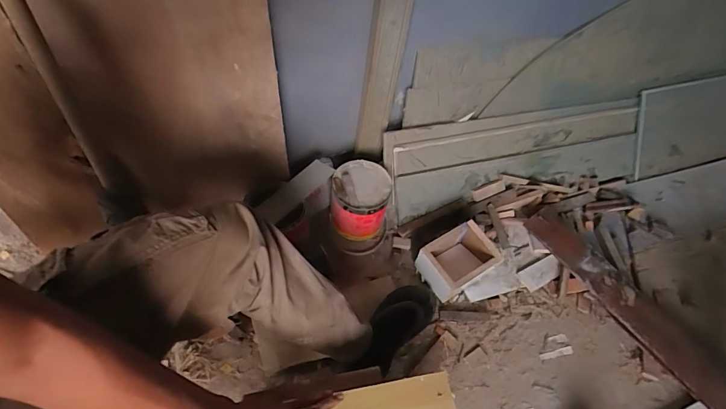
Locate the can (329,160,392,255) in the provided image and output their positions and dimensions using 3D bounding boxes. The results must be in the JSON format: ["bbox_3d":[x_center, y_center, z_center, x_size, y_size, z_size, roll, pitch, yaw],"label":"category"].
[{"bbox_3d":[-0.008,0.010,1.036,0.153,0.160,0.182,2,52,-3],"label":"can"}]

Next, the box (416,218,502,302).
[{"bbox_3d":[0.238,0.149,0.984,0.173,0.127,0.119,-25,58,-22],"label":"box"}]

